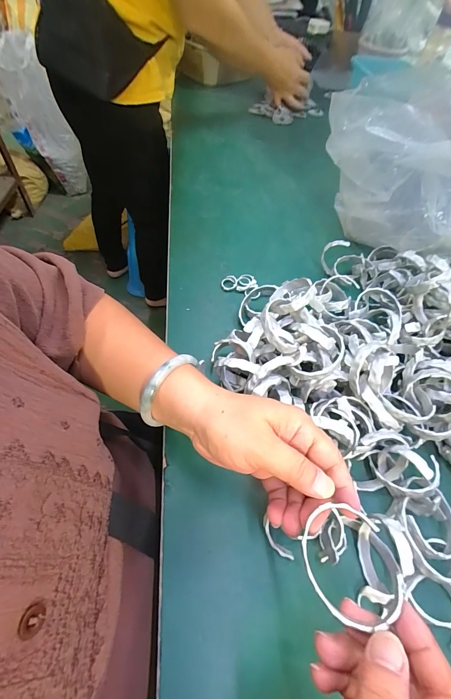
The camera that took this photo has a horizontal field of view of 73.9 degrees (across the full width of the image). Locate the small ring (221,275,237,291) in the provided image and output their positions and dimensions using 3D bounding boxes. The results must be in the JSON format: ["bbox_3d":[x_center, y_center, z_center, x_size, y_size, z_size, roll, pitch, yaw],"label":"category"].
[{"bbox_3d":[0.005,-0.094,0.422,0.022,0.007,0.024,2,56,-3],"label":"small ring"}]

